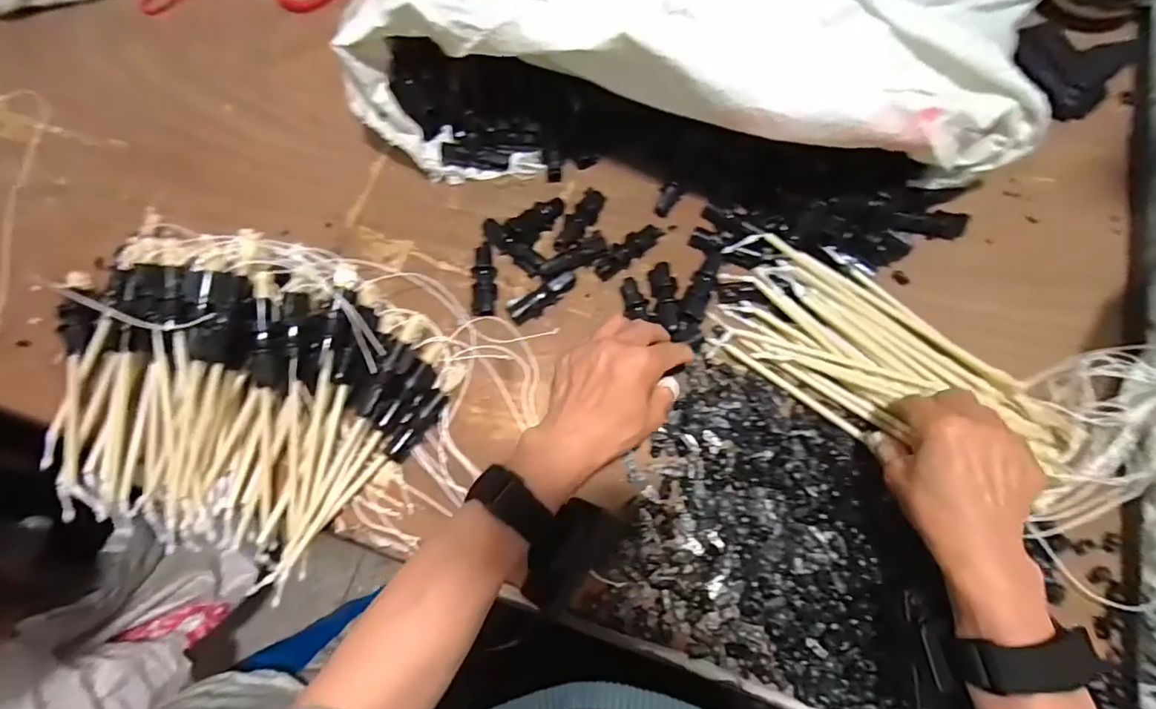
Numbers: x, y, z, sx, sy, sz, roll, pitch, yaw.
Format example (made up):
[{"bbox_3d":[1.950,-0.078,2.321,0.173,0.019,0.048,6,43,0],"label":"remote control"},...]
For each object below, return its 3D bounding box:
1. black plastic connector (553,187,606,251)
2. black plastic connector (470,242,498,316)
[{"bbox_3d":[0.001,-0.126,0.490,0.022,0.019,0.070,28,77,9],"label":"black plastic connector"},{"bbox_3d":[-0.086,-0.069,0.478,0.021,0.018,0.070,-5,74,0],"label":"black plastic connector"}]

